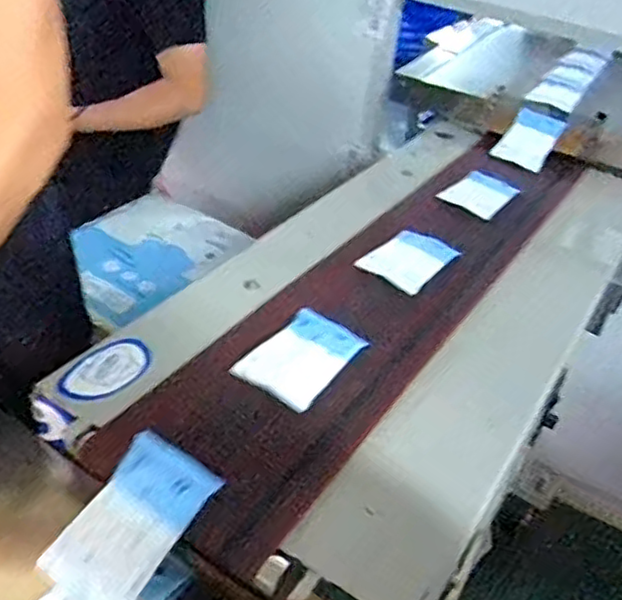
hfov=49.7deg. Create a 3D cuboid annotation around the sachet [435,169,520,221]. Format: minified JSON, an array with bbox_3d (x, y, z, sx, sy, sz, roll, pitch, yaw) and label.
[{"bbox_3d":[0.287,-0.180,1.108,0.104,0.022,0.148,33,44,29],"label":"sachet"}]

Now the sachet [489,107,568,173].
[{"bbox_3d":[0.408,-0.300,1.260,0.094,0.017,0.149,32,70,4],"label":"sachet"}]

